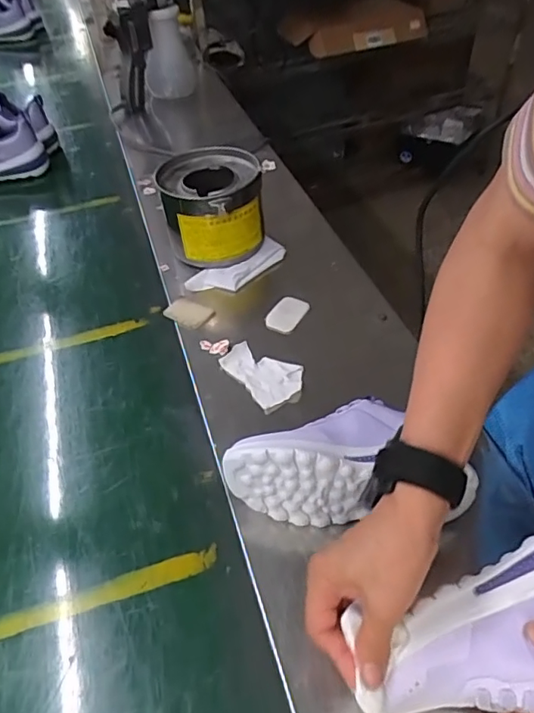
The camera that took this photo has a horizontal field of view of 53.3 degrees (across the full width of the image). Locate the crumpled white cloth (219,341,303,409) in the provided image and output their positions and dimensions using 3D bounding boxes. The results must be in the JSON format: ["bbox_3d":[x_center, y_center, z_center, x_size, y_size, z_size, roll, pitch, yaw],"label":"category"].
[{"bbox_3d":[-0.003,0.016,0.611,0.064,0.010,0.097,-30,52,-23],"label":"crumpled white cloth"}]

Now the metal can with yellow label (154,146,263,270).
[{"bbox_3d":[-0.076,-0.208,0.751,0.132,0.113,0.143,-2,48,3],"label":"metal can with yellow label"}]

